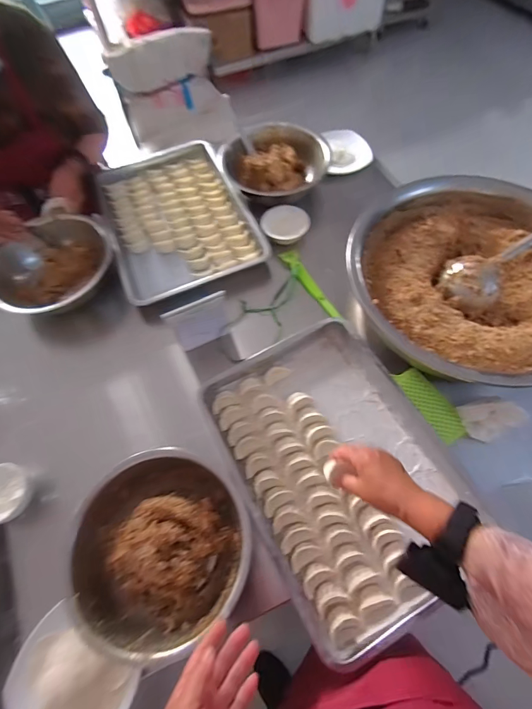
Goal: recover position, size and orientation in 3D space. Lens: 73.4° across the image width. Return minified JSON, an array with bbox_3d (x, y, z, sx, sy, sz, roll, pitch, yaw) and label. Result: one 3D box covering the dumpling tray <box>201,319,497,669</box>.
[{"bbox_3d":[0.130,0.192,0.638,0.337,0.065,0.480,-27,65,-10],"label":"dumpling tray"}]

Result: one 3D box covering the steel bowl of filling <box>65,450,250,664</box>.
[{"bbox_3d":[-0.162,0.309,0.578,0.269,0.100,0.245,-1,63,3],"label":"steel bowl of filling"}]

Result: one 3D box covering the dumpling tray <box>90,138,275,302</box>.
[{"bbox_3d":[-0.241,-0.377,0.935,0.342,0.038,0.507,-22,64,-8],"label":"dumpling tray"}]

